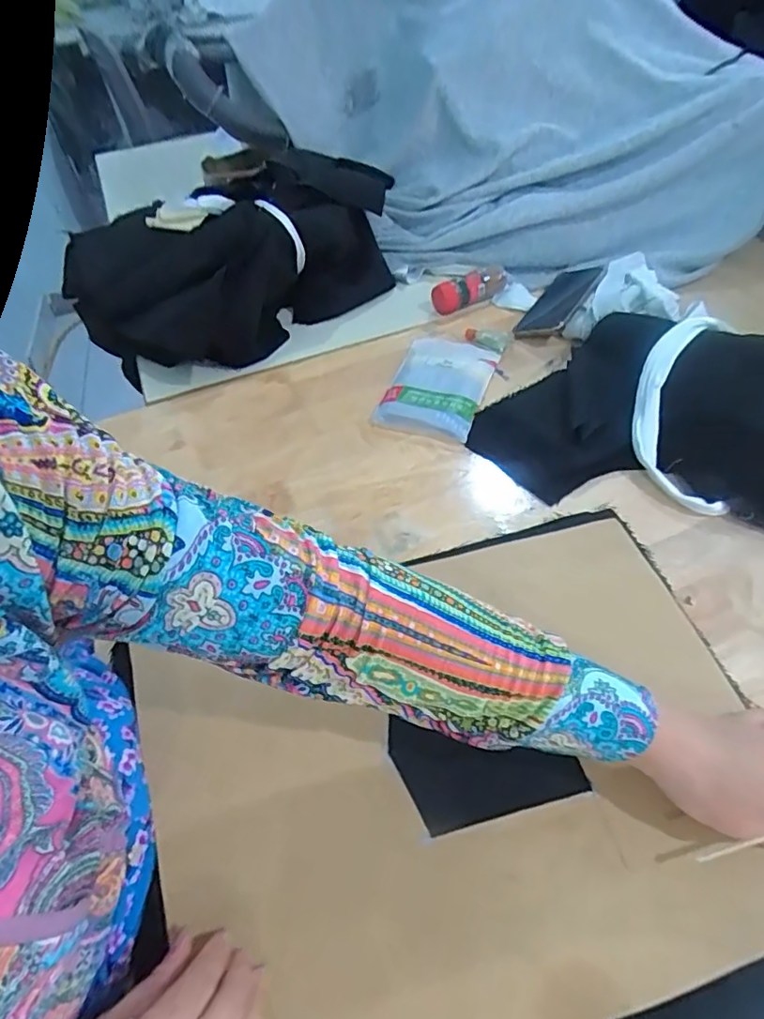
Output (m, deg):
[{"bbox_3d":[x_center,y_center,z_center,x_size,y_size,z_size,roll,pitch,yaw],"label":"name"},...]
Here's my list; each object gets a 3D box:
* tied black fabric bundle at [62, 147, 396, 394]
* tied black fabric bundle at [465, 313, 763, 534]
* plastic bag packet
[{"bbox_3d":[-0.214,-0.386,0.821,0.431,0.151,0.368,-21,50,-13],"label":"tied black fabric bundle"},{"bbox_3d":[0.342,-0.087,0.557,0.483,0.069,0.293,14,51,16],"label":"tied black fabric bundle"},{"bbox_3d":[0.069,-0.154,0.685,0.115,0.024,0.185,13,50,16],"label":"plastic bag packet"}]

